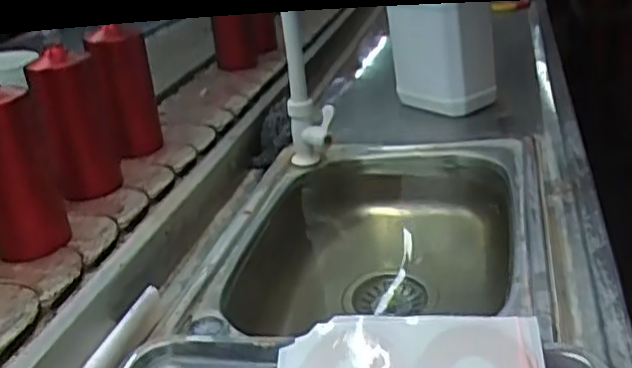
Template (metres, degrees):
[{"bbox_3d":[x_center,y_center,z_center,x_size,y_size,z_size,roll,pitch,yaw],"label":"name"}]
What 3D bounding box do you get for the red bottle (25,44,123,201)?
[{"bbox_3d":[-0.310,-0.087,0.899,0.078,0.181,0.091,-14,30,-15],"label":"red bottle"}]

